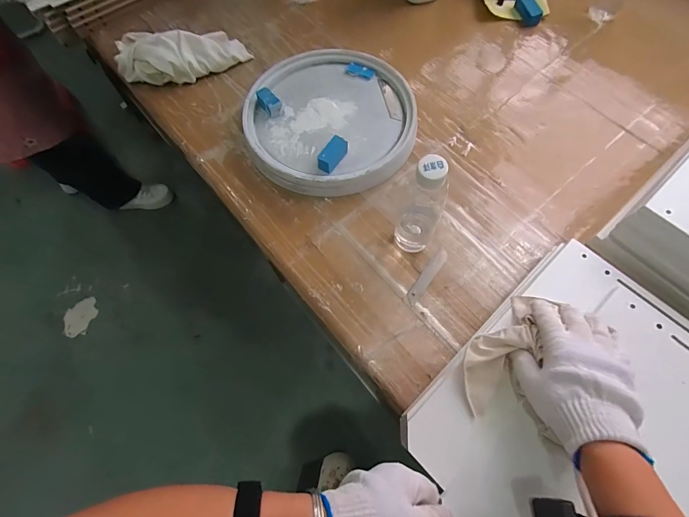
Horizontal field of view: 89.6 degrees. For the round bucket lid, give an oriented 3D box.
[{"bbox_3d":[-0.025,-0.246,0.606,0.296,0.044,0.307,-11,67,-3],"label":"round bucket lid"}]

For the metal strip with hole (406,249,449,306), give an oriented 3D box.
[{"bbox_3d":[0.121,0.026,0.507,0.019,0.004,0.098,34,72,15],"label":"metal strip with hole"}]

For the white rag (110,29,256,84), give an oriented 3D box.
[{"bbox_3d":[-0.317,-0.398,0.671,0.250,0.066,0.117,-5,66,0],"label":"white rag"}]

